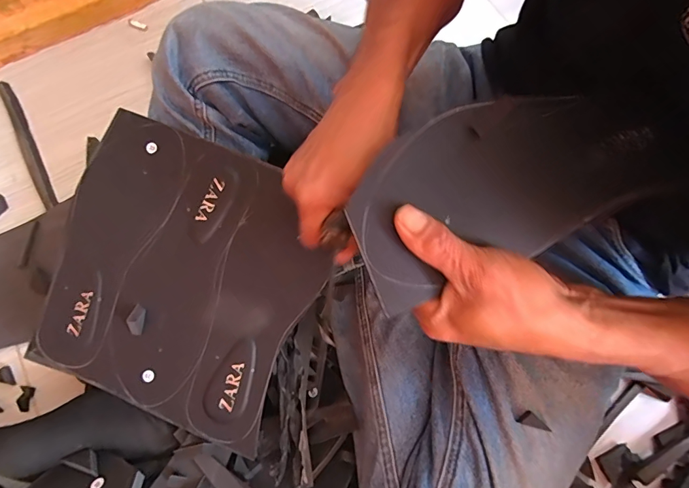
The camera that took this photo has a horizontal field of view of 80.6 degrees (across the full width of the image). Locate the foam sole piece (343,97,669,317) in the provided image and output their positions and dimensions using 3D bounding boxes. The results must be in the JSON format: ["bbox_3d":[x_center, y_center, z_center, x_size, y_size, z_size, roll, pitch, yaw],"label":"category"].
[{"bbox_3d":[0.102,-0.041,0.250,0.203,0.027,0.093,-20,72,-6],"label":"foam sole piece"}]

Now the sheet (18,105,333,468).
[{"bbox_3d":[-0.161,0.029,0.399,0.257,0.008,0.257,21,87,6],"label":"sheet"}]

